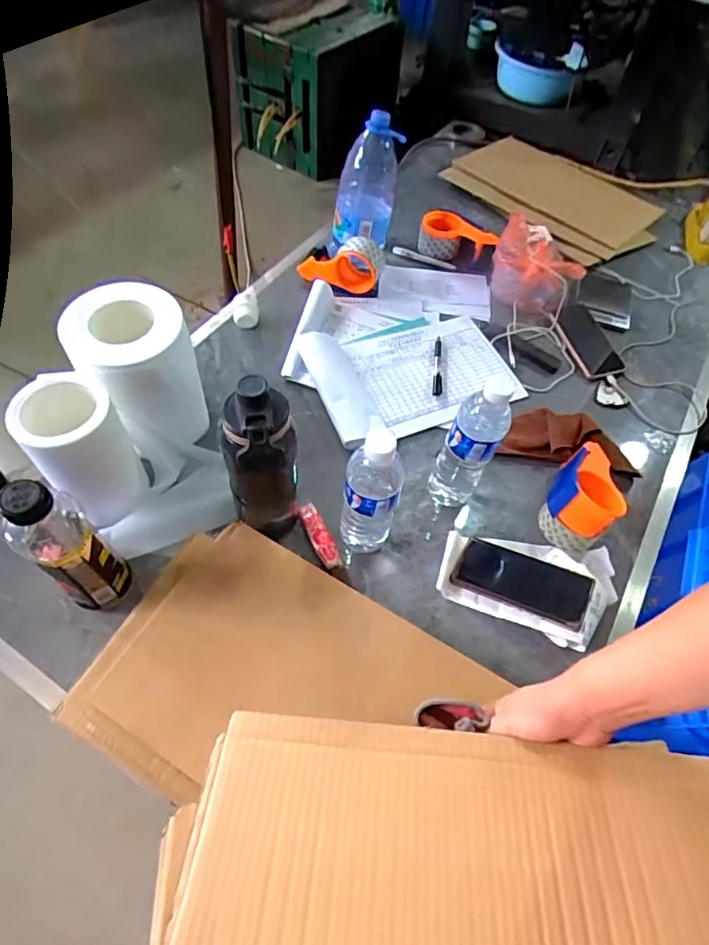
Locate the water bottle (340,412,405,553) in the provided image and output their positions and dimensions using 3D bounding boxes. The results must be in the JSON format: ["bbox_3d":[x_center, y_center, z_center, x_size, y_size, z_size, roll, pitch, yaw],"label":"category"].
[{"bbox_3d":[0.018,0.032,0.621,0.061,0.224,0.063,10,58,1],"label":"water bottle"}]

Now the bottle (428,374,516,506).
[{"bbox_3d":[0.146,-0.030,0.664,0.066,0.223,0.053,24,59,10],"label":"bottle"}]

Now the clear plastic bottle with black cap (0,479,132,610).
[{"bbox_3d":[-0.302,0.079,0.552,0.061,0.224,0.068,37,63,17],"label":"clear plastic bottle with black cap"}]

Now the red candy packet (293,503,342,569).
[{"bbox_3d":[-0.048,0.080,0.698,0.025,0.011,0.101,-26,64,-19],"label":"red candy packet"}]

